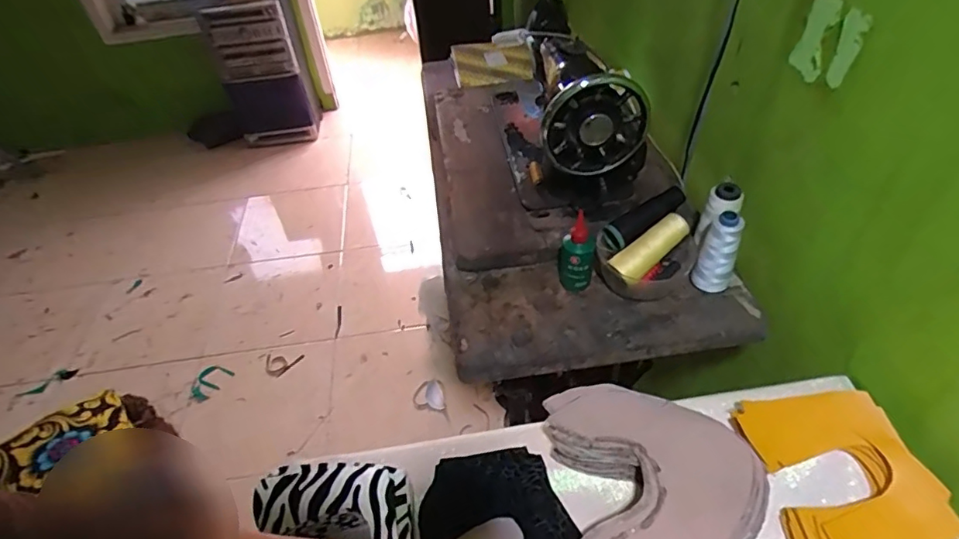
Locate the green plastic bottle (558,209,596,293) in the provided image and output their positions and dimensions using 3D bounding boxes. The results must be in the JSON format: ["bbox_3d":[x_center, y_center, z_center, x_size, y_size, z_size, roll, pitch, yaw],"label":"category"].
[{"bbox_3d":[0.125,-0.017,0.699,0.044,0.129,0.032,4,45,9],"label":"green plastic bottle"}]

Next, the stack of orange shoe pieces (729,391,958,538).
[{"bbox_3d":[0.334,0.190,0.505,0.133,0.042,0.168,-13,45,-7],"label":"stack of orange shoe pieces"}]

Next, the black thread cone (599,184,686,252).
[{"bbox_3d":[0.218,-0.068,0.710,0.117,0.041,0.032,-33,49,-2],"label":"black thread cone"}]

